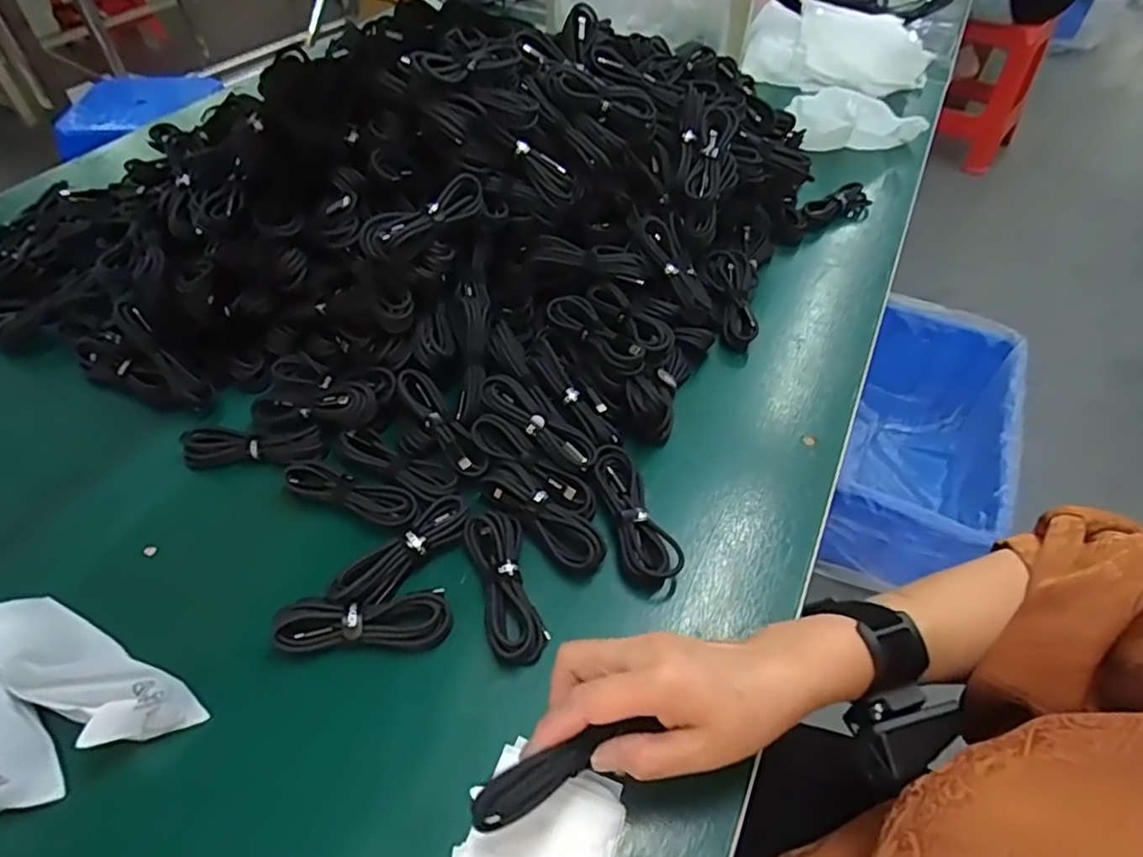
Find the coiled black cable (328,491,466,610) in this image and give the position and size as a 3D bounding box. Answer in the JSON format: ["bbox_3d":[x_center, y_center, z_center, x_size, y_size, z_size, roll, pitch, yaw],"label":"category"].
[{"bbox_3d":[-0.118,0.087,0.450,0.029,0.016,0.108,36,59,26],"label":"coiled black cable"}]

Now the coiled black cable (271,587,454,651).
[{"bbox_3d":[-0.136,0.126,0.421,0.109,0.020,0.036,-2,50,-2],"label":"coiled black cable"}]

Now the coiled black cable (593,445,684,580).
[{"bbox_3d":[0.046,0.063,0.475,0.037,0.023,0.116,-14,52,-12],"label":"coiled black cable"}]

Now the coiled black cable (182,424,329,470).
[{"bbox_3d":[-0.258,0.014,0.517,0.109,0.015,0.034,-2,50,-2],"label":"coiled black cable"}]

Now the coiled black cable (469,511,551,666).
[{"bbox_3d":[-0.045,0.104,0.437,0.038,0.017,0.104,-13,51,-11],"label":"coiled black cable"}]

